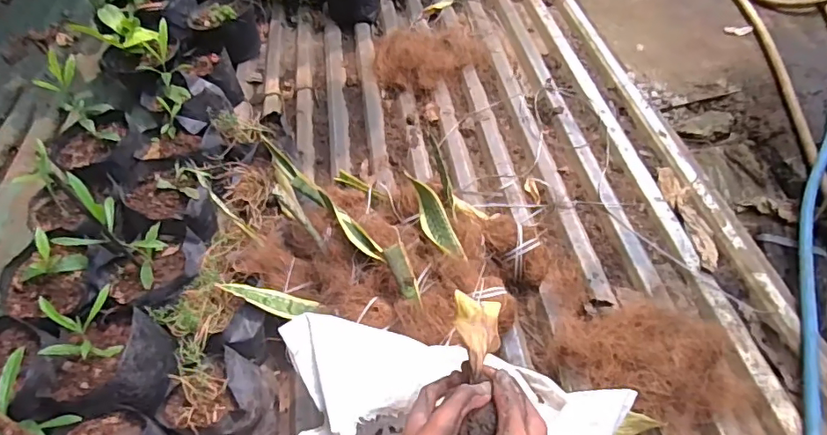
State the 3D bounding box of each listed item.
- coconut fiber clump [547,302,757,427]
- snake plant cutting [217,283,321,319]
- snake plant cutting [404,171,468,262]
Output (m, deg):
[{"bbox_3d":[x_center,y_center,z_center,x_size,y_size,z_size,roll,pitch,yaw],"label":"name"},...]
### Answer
[{"bbox_3d":[0.344,0.201,0.750,0.252,0.056,0.198,-14,48,-9],"label":"coconut fiber clump"},{"bbox_3d":[-0.220,0.126,0.791,0.146,0.017,0.040,19,50,-18],"label":"snake plant cutting"},{"bbox_3d":[0.034,0.001,0.825,0.041,0.038,0.156,-27,85,-16],"label":"snake plant cutting"}]

